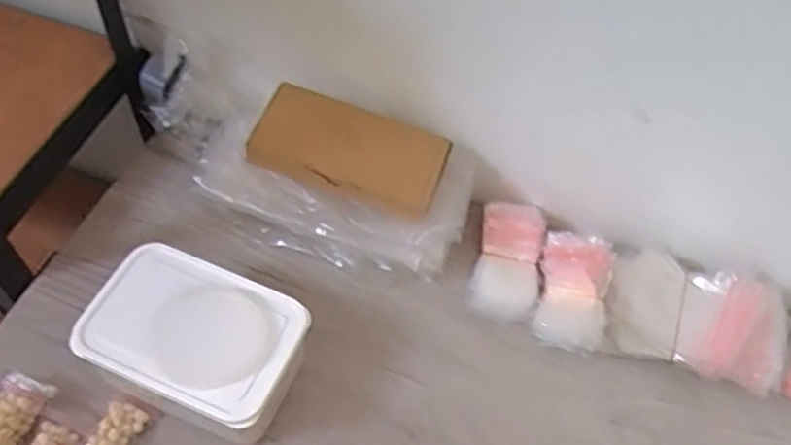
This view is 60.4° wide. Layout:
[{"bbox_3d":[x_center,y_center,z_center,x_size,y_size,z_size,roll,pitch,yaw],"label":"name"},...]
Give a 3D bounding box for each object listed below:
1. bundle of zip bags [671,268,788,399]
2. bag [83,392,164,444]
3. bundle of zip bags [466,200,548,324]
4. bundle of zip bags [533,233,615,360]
[{"bbox_3d":[0.357,0.116,0.722,0.106,0.059,0.122,17,58,8],"label":"bundle of zip bags"},{"bbox_3d":[-0.265,0.200,0.653,0.046,0.022,0.067,25,59,13],"label":"bag"},{"bbox_3d":[0.130,0.042,0.773,0.075,0.039,0.130,14,57,6],"label":"bundle of zip bags"},{"bbox_3d":[0.196,0.074,0.748,0.077,0.051,0.119,14,57,6],"label":"bundle of zip bags"}]

